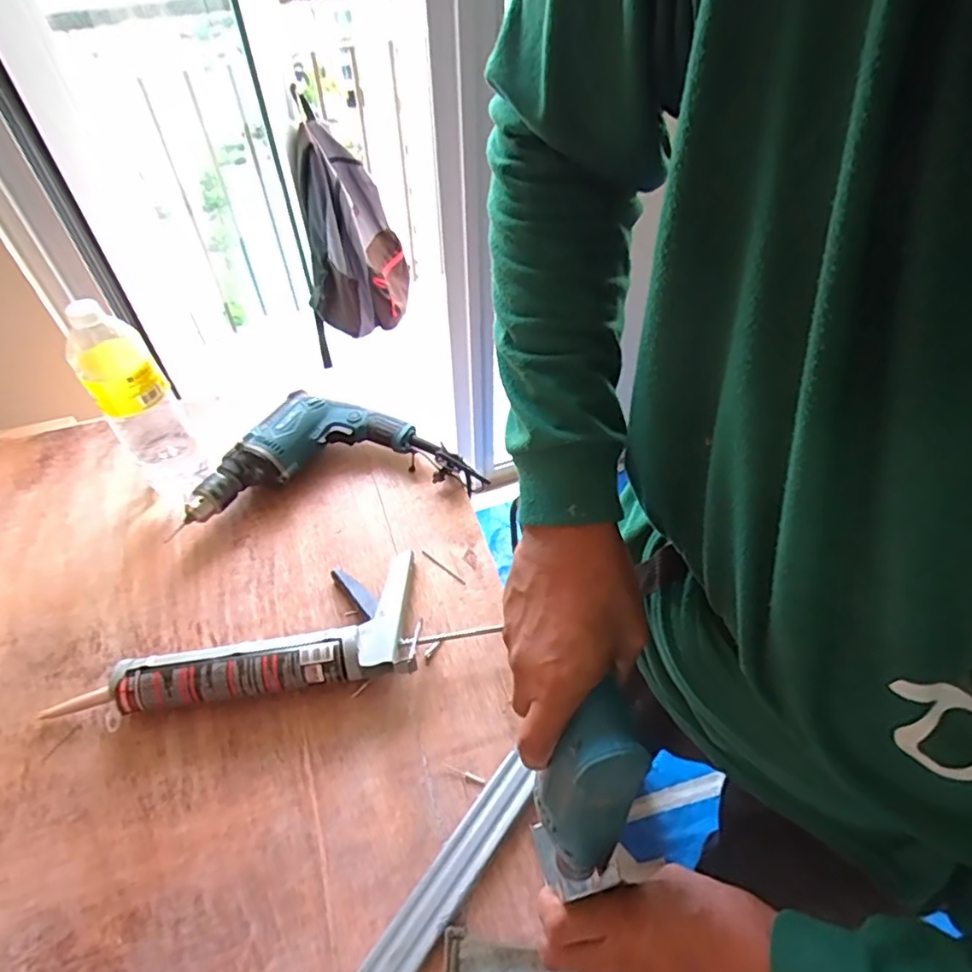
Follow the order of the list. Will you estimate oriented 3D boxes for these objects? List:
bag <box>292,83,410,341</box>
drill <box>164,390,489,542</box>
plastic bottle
[{"bbox_3d":[-0.326,-0.632,1.489,0.234,0.464,0.224,-5,50,-3],"label":"bag"},{"bbox_3d":[-0.201,-0.047,0.785,0.349,0.079,0.146,-11,50,-10],"label":"drill"},{"bbox_3d":[-0.403,-0.092,0.702,0.077,0.270,0.077,-33,56,-26],"label":"plastic bottle"}]

